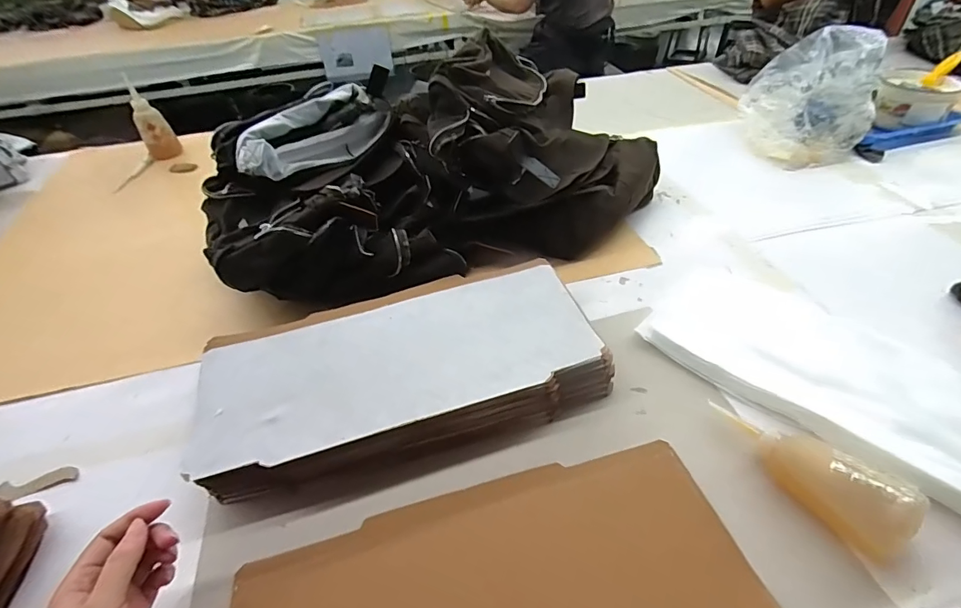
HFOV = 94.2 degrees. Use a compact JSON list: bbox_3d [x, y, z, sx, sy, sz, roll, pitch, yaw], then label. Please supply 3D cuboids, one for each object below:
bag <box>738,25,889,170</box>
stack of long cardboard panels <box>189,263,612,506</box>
[{"bbox_3d":[0.634,-0.399,0.855,0.223,0.178,0.213,18,49,22],"label":"bag"},{"bbox_3d":[-0.084,0.077,0.504,0.421,0.071,0.212,-16,46,-11],"label":"stack of long cardboard panels"}]

